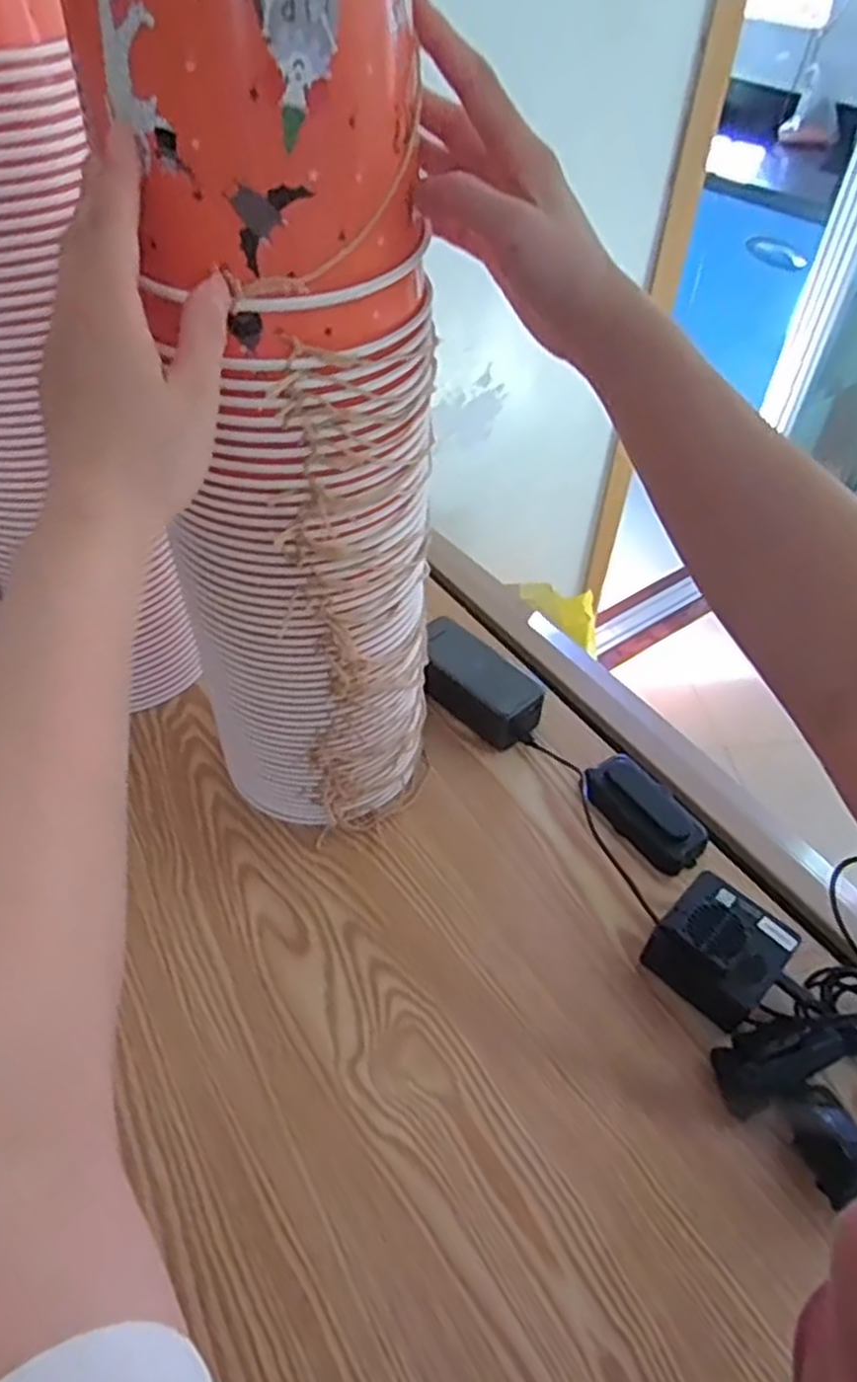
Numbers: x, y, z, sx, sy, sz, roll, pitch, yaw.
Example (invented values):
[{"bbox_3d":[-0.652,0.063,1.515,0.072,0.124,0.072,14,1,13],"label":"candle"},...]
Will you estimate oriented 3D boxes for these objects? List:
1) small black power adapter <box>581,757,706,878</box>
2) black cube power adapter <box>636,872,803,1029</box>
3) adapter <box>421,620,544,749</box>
[{"bbox_3d":[0.176,0.097,0.630,0.048,0.028,0.102,-31,55,-28],"label":"small black power adapter"},{"bbox_3d":[0.201,0.179,0.538,0.075,0.058,0.079,-34,57,-29],"label":"black cube power adapter"},{"bbox_3d":[0.042,-0.004,0.701,0.055,0.057,0.135,-33,56,-29],"label":"adapter"}]

